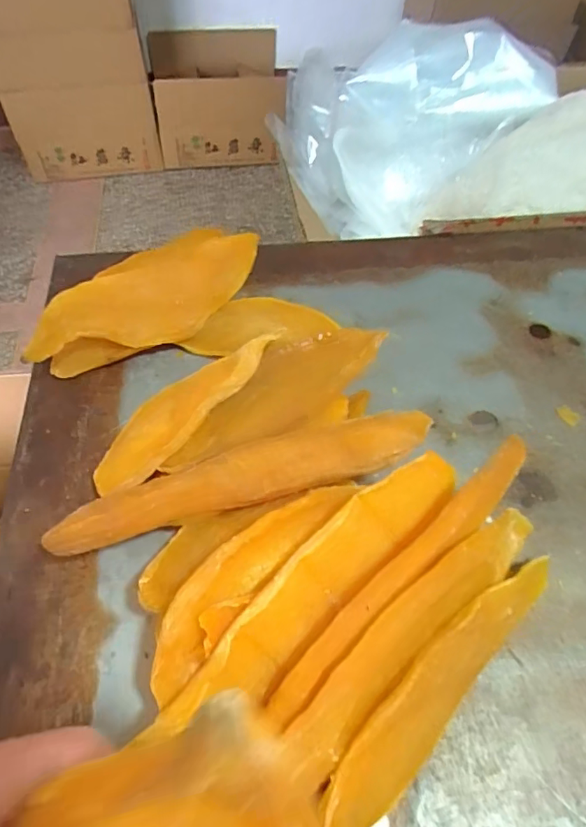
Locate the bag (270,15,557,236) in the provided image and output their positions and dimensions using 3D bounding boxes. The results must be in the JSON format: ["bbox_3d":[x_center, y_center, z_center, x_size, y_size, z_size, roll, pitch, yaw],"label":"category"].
[{"bbox_3d":[0.127,-0.302,0.542,0.318,0.111,0.172,-32,63,-21],"label":"bag"}]

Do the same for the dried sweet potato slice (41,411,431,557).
[{"bbox_3d":[-0.021,0.030,0.250,0.182,0.008,0.033,-15,54,-10],"label":"dried sweet potato slice"}]

